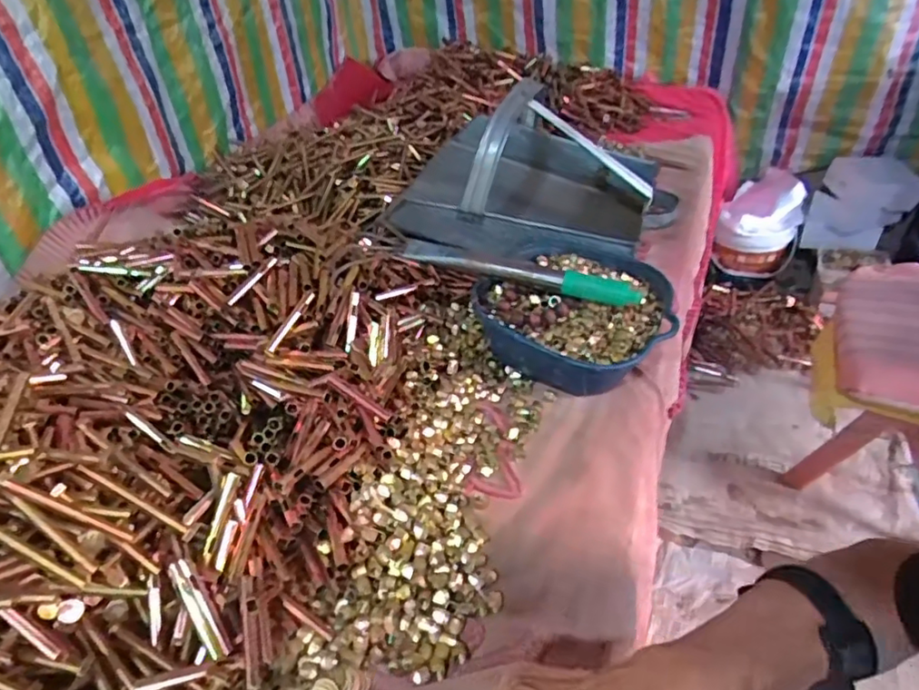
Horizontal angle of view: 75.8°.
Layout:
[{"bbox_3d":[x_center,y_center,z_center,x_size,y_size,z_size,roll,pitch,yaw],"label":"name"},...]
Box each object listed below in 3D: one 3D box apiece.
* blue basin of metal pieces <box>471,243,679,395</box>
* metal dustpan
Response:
[{"bbox_3d":[0.142,-0.040,0.718,0.218,0.109,0.221,-3,39,3],"label":"blue basin of metal pieces"},{"bbox_3d":[0.097,-0.263,0.925,0.378,0.254,0.321,11,41,20],"label":"metal dustpan"}]

